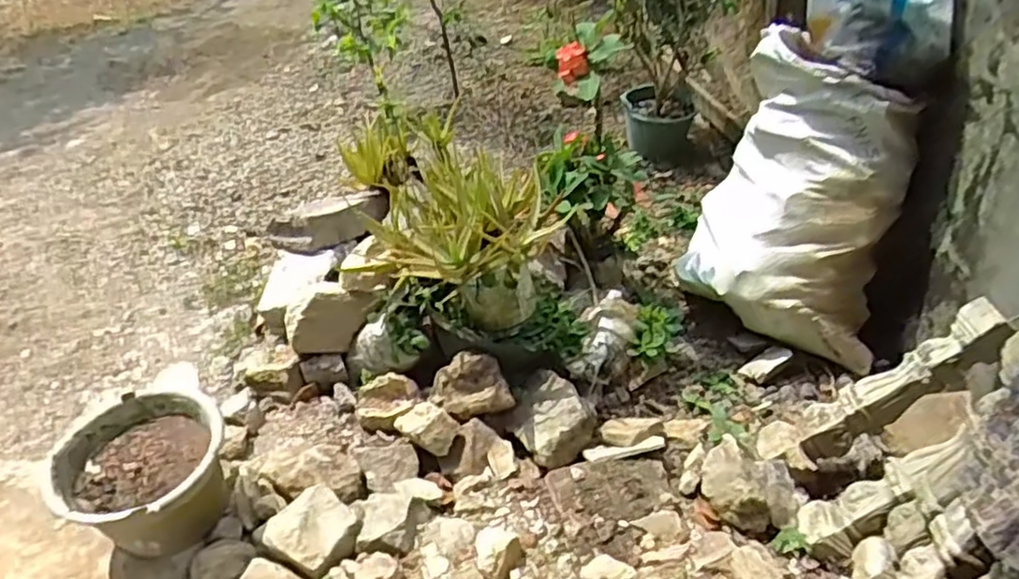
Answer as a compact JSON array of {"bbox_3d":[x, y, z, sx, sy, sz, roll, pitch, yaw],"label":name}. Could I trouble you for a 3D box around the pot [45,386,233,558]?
[{"bbox_3d":[-0.697,0.363,1.336,0.265,0.188,0.282,-5,38,4],"label":"pot"}]

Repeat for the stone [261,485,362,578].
[{"bbox_3d":[-0.371,0.457,1.312,0.160,0.087,0.142,16,43,28],"label":"stone"}]

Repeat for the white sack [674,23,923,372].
[{"bbox_3d":[0.667,-0.208,1.643,0.457,0.641,0.391,5,39,16],"label":"white sack"}]

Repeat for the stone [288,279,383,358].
[{"bbox_3d":[-0.430,0.057,1.679,0.226,0.129,0.135,-11,38,-3],"label":"stone"}]

